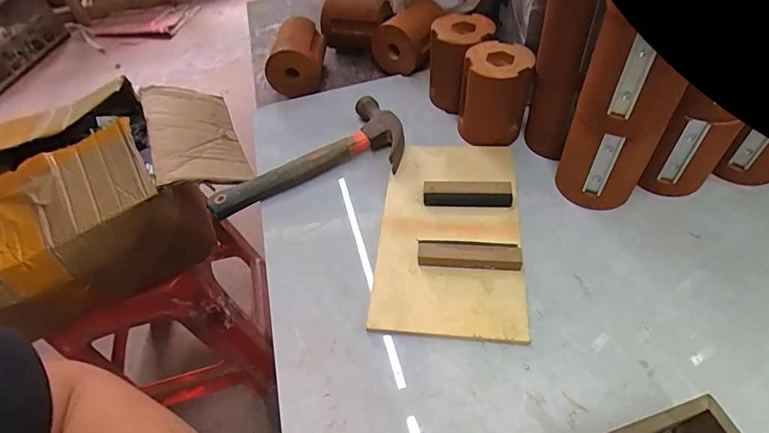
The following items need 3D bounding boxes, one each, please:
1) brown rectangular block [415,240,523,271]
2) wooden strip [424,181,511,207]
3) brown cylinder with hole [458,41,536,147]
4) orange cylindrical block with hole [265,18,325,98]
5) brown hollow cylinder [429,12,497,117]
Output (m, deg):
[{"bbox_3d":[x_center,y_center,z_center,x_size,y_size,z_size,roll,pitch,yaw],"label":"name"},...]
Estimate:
[{"bbox_3d":[0.082,0.037,0.419,0.096,0.016,0.025,4,52,8],"label":"brown rectangular block"},{"bbox_3d":[0.088,-0.023,0.461,0.091,0.022,0.021,2,52,7],"label":"wooden strip"},{"bbox_3d":[0.133,-0.147,0.512,0.074,0.095,0.072,11,54,14],"label":"brown cylinder with hole"},{"bbox_3d":[-0.123,-0.234,0.631,0.070,0.065,0.107,5,53,9],"label":"orange cylindrical block with hole"},{"bbox_3d":[0.096,-0.198,0.555,0.080,0.098,0.073,27,59,24],"label":"brown hollow cylinder"}]

